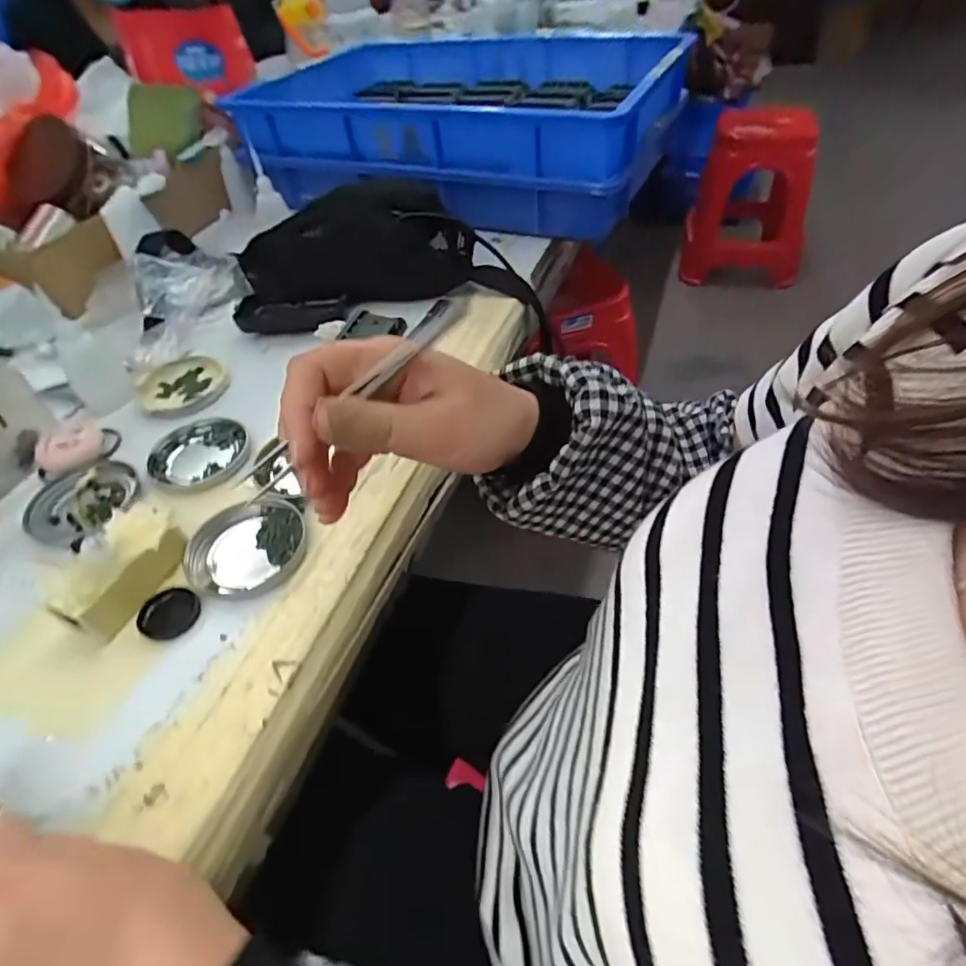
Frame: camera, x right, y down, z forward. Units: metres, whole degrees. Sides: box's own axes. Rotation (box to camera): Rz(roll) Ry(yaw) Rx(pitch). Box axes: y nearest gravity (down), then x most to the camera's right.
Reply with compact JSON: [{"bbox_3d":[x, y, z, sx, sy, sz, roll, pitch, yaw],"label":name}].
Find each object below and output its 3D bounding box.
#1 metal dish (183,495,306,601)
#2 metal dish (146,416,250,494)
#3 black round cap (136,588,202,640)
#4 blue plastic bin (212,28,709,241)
[{"bbox_3d":[-0.161,0.041,0.384,0.076,0.012,0.071,-1,48,2],"label":"metal dish"},{"bbox_3d":[-0.232,-0.025,0.460,0.077,0.016,0.081,-1,48,2],"label":"metal dish"},{"bbox_3d":[-0.198,0.081,0.355,0.035,0.004,0.034,-1,48,2],"label":"black round cap"},{"bbox_3d":[-0.022,-0.503,0.780,0.522,0.143,0.390,17,51,21],"label":"blue plastic bin"}]

